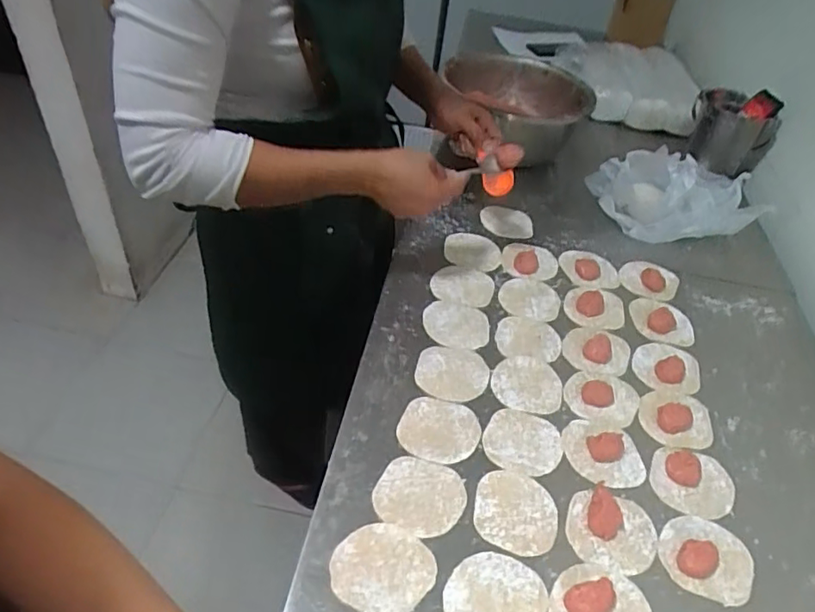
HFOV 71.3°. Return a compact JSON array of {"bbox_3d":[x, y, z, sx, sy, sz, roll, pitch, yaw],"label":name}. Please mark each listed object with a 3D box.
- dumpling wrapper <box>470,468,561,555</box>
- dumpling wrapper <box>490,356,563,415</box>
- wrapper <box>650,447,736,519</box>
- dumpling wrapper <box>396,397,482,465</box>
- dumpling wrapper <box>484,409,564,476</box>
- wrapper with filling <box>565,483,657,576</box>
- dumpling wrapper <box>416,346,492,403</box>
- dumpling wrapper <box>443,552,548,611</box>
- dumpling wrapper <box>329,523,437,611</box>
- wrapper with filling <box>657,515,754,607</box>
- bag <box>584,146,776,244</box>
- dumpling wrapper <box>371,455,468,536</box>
[{"bbox_3d":[0.107,0.202,0.562,0.079,0.004,0.085,6,41,-5],"label":"dumpling wrapper"},{"bbox_3d":[0.143,0.091,0.680,0.082,0.006,0.082,7,48,-7],"label":"dumpling wrapper"},{"bbox_3d":[0.305,0.183,0.600,0.086,0.017,0.076,4,44,-4],"label":"wrapper"},{"bbox_3d":[0.035,0.136,0.621,0.085,0.005,0.081,4,44,-4],"label":"dumpling wrapper"},{"bbox_3d":[0.126,0.148,0.622,0.081,0.006,0.077,4,44,-4],"label":"dumpling wrapper"},{"bbox_3d":[0.199,0.217,0.553,0.084,0.010,0.079,4,44,-4],"label":"wrapper with filling"},{"bbox_3d":[0.054,0.079,0.682,0.083,0.008,0.081,3,44,-3],"label":"dumpling wrapper"},{"bbox_3d":[0.077,0.256,0.495,0.085,0.004,0.081,4,44,-4],"label":"dumpling wrapper"},{"bbox_3d":[-0.022,0.235,0.507,0.081,0.004,0.083,4,44,-4],"label":"dumpling wrapper"},{"bbox_3d":[0.288,0.233,0.539,0.083,0.021,0.081,31,48,22],"label":"wrapper with filling"},{"bbox_3d":[0.447,-0.200,0.939,0.258,0.109,0.177,-7,46,-15],"label":"bag"},{"bbox_3d":[0.013,0.187,0.564,0.085,0.004,0.078,21,45,13],"label":"dumpling wrapper"}]

